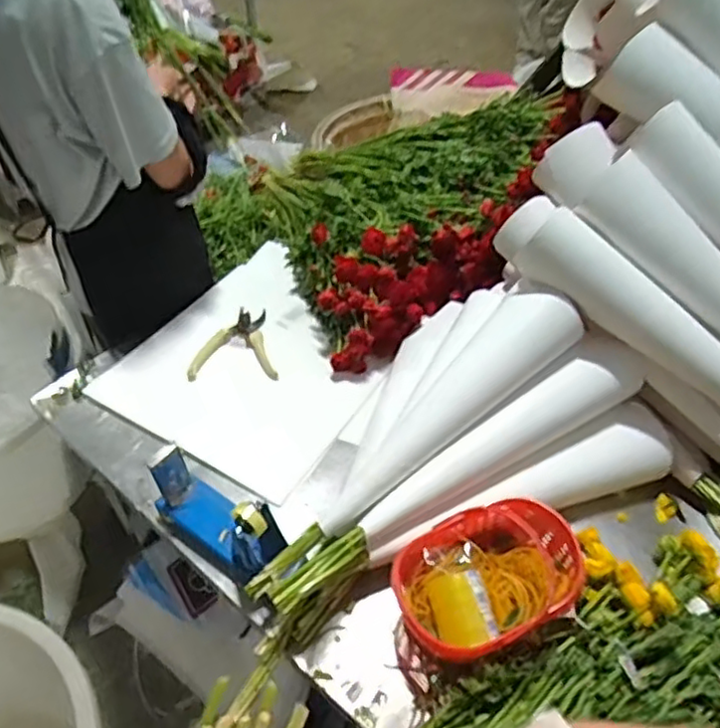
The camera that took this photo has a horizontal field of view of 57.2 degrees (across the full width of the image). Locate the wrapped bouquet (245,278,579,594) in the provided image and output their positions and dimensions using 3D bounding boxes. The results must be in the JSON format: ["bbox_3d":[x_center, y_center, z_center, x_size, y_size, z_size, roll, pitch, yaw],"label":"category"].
[{"bbox_3d":[0.065,0.084,0.779,0.492,0.067,0.091,-42,55,-10],"label":"wrapped bouquet"}]

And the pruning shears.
[{"bbox_3d":[-0.192,-0.037,1.049,0.132,0.020,0.154,0,45,1],"label":"pruning shears"}]

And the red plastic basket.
[{"bbox_3d":[0.136,0.237,0.720,0.202,0.074,0.143,-24,49,-21],"label":"red plastic basket"}]

